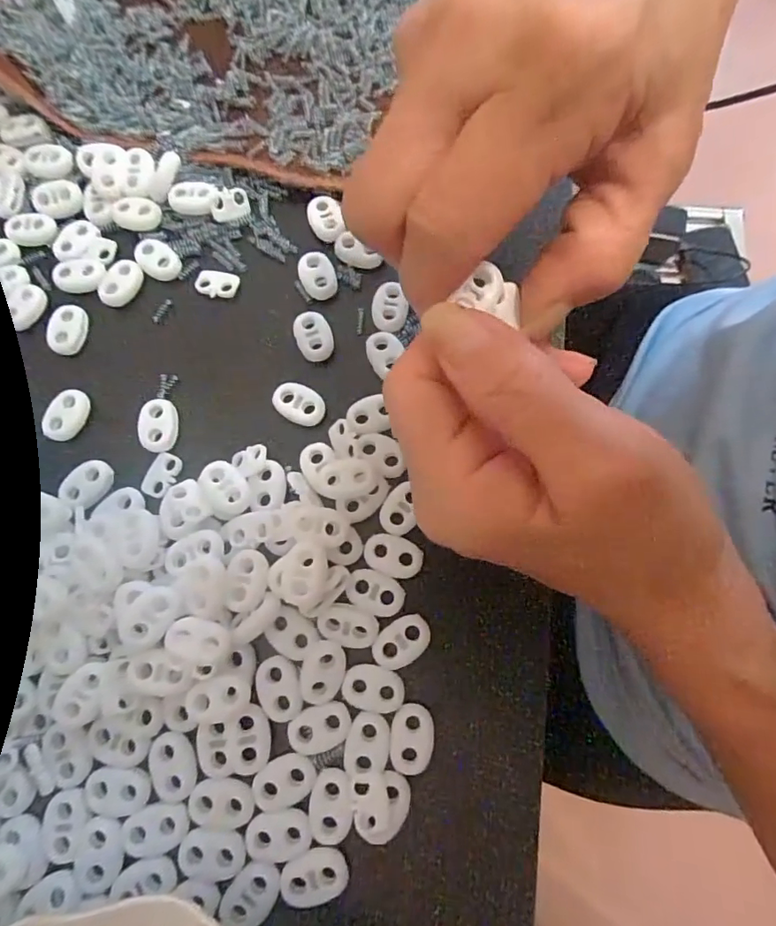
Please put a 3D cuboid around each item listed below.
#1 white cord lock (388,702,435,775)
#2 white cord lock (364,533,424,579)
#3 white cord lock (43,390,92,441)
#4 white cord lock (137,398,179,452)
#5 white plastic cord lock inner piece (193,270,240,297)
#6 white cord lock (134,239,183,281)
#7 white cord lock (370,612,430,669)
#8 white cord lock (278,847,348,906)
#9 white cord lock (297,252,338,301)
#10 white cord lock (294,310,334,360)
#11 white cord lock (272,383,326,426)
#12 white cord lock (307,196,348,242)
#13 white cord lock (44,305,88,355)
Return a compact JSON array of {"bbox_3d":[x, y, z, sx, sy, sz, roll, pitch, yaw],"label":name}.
[{"bbox_3d":[0.008,0.097,0.180,0.015,0.004,0.022,6,76,3],"label":"white cord lock"},{"bbox_3d":[0.002,0.035,0.196,0.022,0.004,0.015,16,77,6],"label":"white cord lock"},{"bbox_3d":[-0.136,-0.020,0.217,0.014,0.005,0.023,22,78,7],"label":"white cord lock"},{"bbox_3d":[-0.096,-0.016,0.213,0.015,0.004,0.022,-4,76,1],"label":"white cord lock"},{"bbox_3d":[-0.077,-0.081,0.231,0.020,0.004,0.013,13,77,5],"label":"white plastic cord lock inner piece"},{"bbox_3d":[-0.105,-0.093,0.233,0.023,0.004,0.015,38,80,10],"label":"white cord lock"},{"bbox_3d":[0.005,0.065,0.186,0.022,0.004,0.014,-36,78,-7],"label":"white cord lock"},{"bbox_3d":[-0.025,0.137,0.169,0.022,0.004,0.015,-11,76,-1],"label":"white cord lock"},{"bbox_3d":[-0.031,-0.083,0.227,0.015,0.004,0.022,-23,76,-4],"label":"white cord lock"},{"bbox_3d":[-0.032,-0.054,0.220,0.015,0.006,0.023,-22,76,-4],"label":"white cord lock"},{"bbox_3d":[-0.037,-0.025,0.211,0.022,0.004,0.015,25,78,8],"label":"white cord lock"},{"bbox_3d":[-0.028,-0.112,0.235,0.015,0.005,0.021,-14,76,-2],"label":"white cord lock"},{"bbox_3d":[-0.142,-0.059,0.225,0.017,0.004,0.023,-5,76,1],"label":"white cord lock"}]

